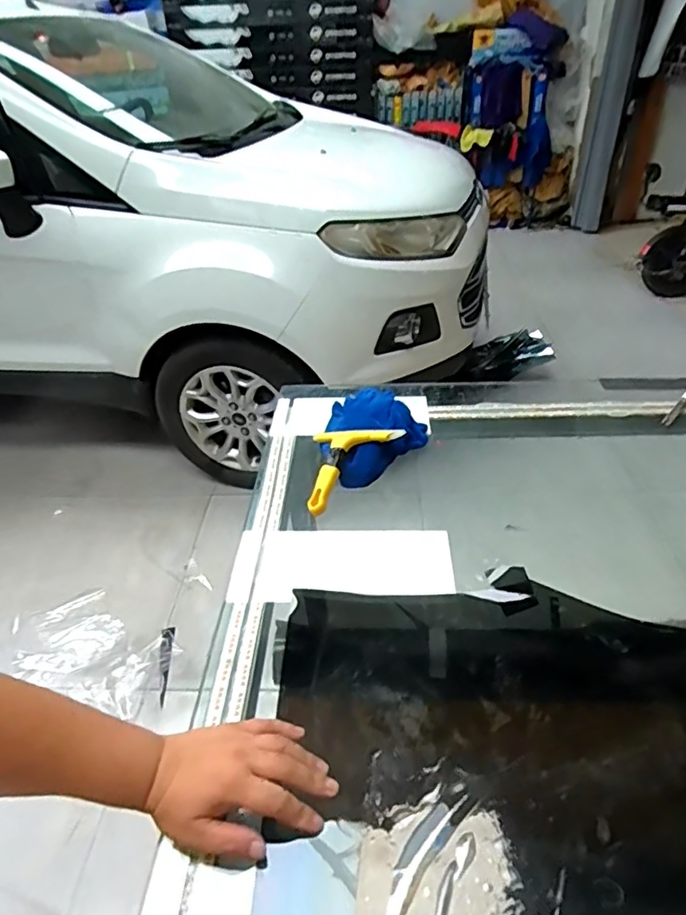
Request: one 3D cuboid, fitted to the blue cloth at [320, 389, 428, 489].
[{"bbox_3d":[0.029,-0.048,0.839,0.161,0.054,0.192,-19,40,-19],"label":"blue cloth"}]

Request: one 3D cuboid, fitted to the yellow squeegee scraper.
[{"bbox_3d":[0.018,0.003,0.754,0.128,0.057,0.141,-2,37,2],"label":"yellow squeegee scraper"}]

